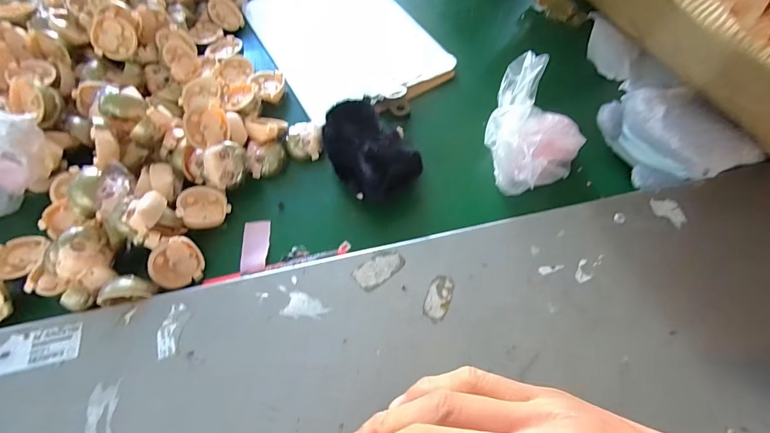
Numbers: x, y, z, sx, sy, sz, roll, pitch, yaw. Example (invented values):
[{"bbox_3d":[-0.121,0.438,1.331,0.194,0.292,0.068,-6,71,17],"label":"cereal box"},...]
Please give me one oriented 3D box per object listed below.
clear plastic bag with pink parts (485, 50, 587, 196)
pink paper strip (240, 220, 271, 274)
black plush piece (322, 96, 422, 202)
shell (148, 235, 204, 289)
[{"bbox_3d":[0.164,-0.099,0.401,0.101,0.075,0.134,20,64,12],"label":"clear plastic bag with pink parts"},{"bbox_3d":[-0.138,0.032,0.401,0.028,0.006,0.059,-3,62,0],"label":"pink paper strip"},{"bbox_3d":[-0.019,-0.069,0.429,0.080,0.066,0.121,-32,65,-15],"label":"black plush piece"},{"bbox_3d":[-0.208,0.047,0.376,0.046,0.050,0.020,-42,31,-25],"label":"shell"}]

